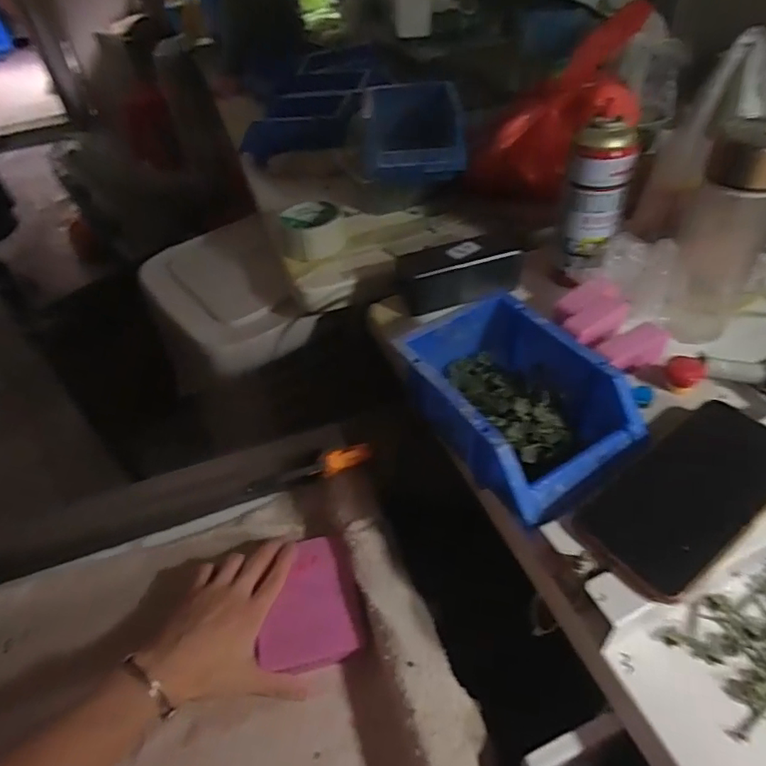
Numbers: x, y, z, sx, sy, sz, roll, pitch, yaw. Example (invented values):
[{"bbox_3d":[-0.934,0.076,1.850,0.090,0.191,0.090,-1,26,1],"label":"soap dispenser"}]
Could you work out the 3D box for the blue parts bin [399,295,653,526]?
[{"bbox_3d":[0.102,0.013,0.428,0.124,0.065,0.175,-29,48,-21],"label":"blue parts bin"}]

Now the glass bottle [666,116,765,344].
[{"bbox_3d":[0.317,-0.134,0.497,0.068,0.199,0.076,24,52,28],"label":"glass bottle"}]

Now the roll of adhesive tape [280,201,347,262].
[{"bbox_3d":[-0.090,-0.204,0.701,0.083,0.041,0.087,-8,44,-2],"label":"roll of adhesive tape"}]

